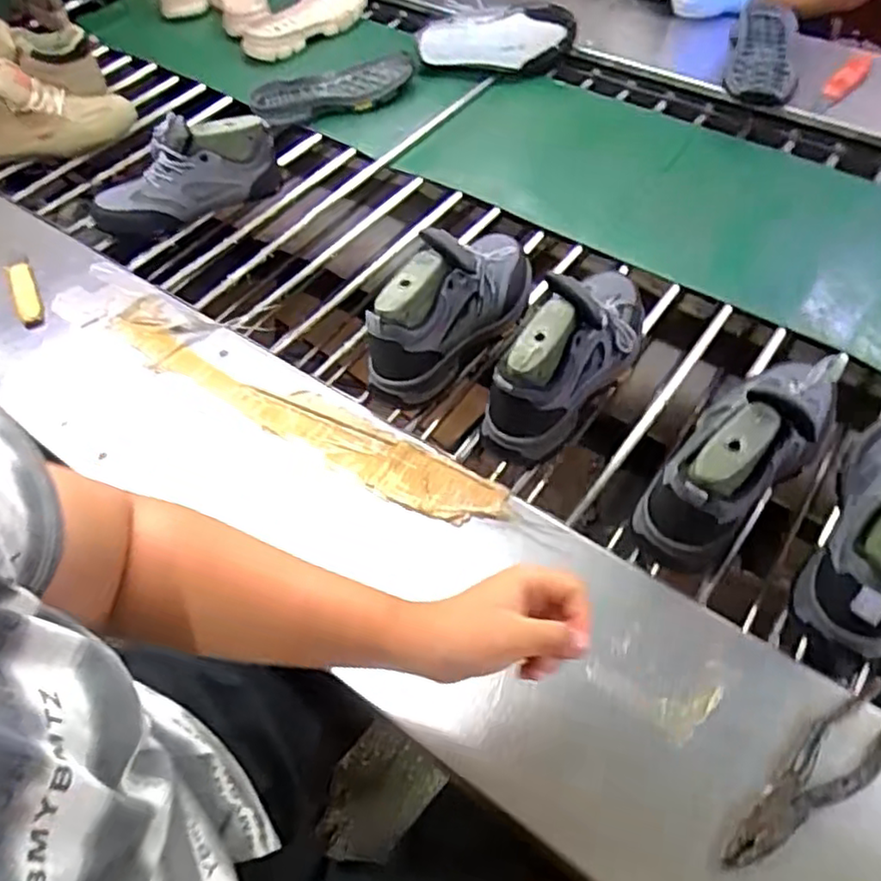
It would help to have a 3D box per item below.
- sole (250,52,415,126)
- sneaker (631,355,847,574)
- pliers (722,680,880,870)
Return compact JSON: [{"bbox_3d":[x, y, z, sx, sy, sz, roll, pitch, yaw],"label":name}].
[{"bbox_3d":[-0.172,-0.591,1.140,0.277,0.042,0.108,-26,57,-12],"label":"sole"},{"bbox_3d":[0.298,0.003,0.661,0.252,0.125,0.088,-40,61,-20],"label":"sneaker"},{"bbox_3d":[0.284,0.253,0.517,0.189,0.014,0.046,-30,58,-15],"label":"pliers"}]

